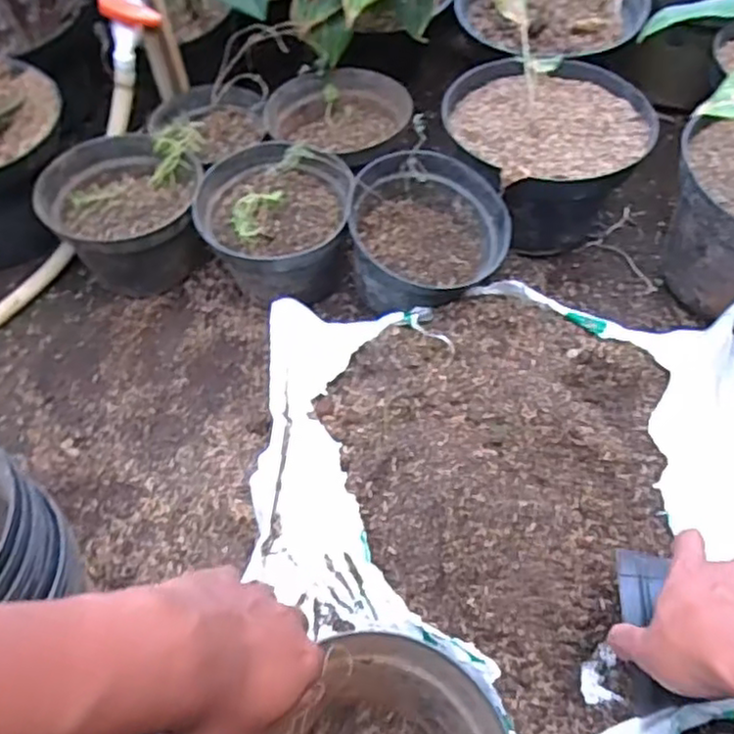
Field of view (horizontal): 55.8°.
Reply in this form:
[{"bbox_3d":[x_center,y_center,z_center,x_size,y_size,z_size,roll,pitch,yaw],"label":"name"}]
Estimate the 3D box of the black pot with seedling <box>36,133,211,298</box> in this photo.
[{"bbox_3d":[-0.269,-0.166,0.801,0.170,0.118,0.173,0,55,0],"label":"black pot with seedling"}]

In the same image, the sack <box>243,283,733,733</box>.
[{"bbox_3d":[0.143,0.111,0.628,0.483,0.108,0.468,1,55,1],"label":"sack"}]

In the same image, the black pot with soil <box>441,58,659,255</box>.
[{"bbox_3d":[0.205,-0.246,0.835,0.226,0.139,0.213,-8,55,-6],"label":"black pot with soil"}]

